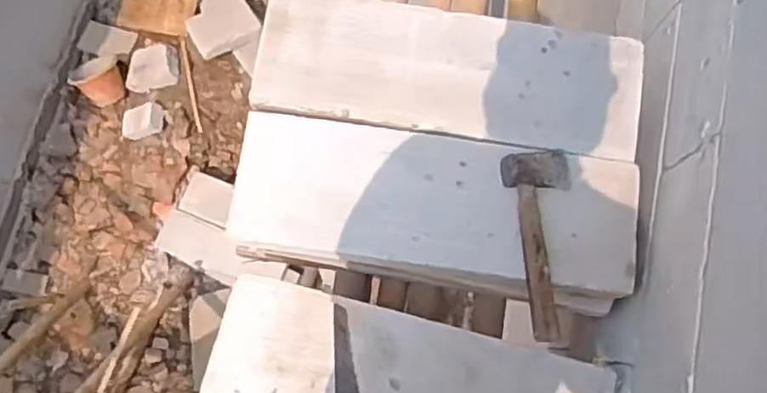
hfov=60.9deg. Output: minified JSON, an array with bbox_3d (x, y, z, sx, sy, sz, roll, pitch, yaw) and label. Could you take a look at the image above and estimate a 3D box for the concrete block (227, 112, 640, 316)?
[{"bbox_3d":[0.077,0.025,1.000,0.586,0.101,0.220,9,78,2],"label":"concrete block"}]

